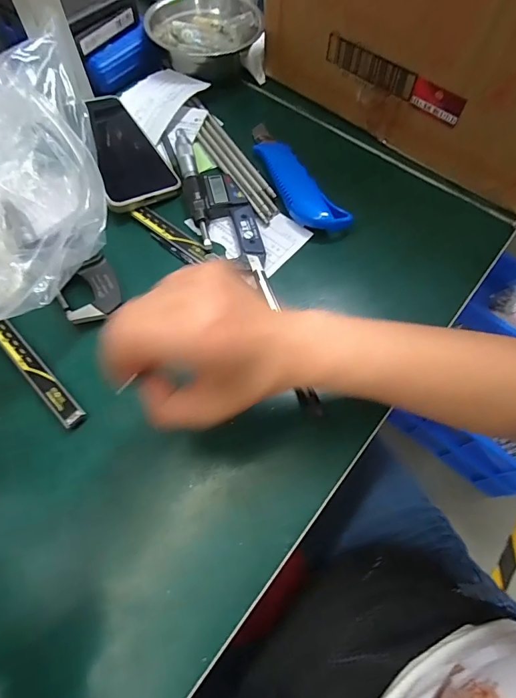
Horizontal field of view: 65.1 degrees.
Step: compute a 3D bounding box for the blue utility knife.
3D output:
[{"bbox_3d":[0.028,-0.172,0.397,0.043,0.020,0.161,-27,68,-13],"label":"blue utility knife"}]

